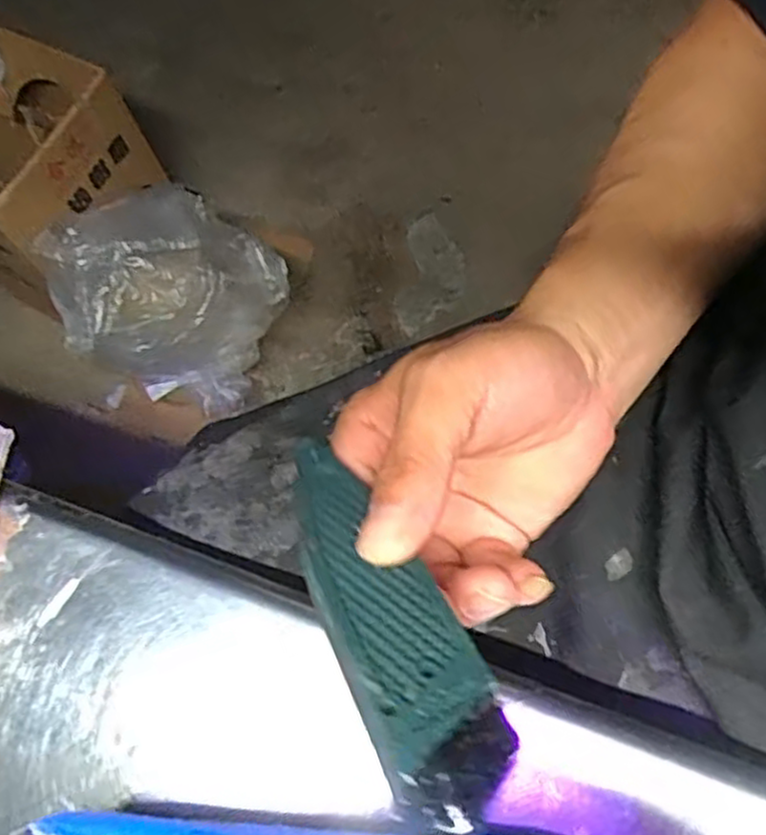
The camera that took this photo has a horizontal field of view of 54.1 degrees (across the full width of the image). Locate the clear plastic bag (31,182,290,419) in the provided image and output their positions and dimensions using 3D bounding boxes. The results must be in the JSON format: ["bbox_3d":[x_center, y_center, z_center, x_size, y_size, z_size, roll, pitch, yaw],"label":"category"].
[{"bbox_3d":[-0.277,-0.158,0.987,0.198,0.269,0.269,34,74,18],"label":"clear plastic bag"}]

